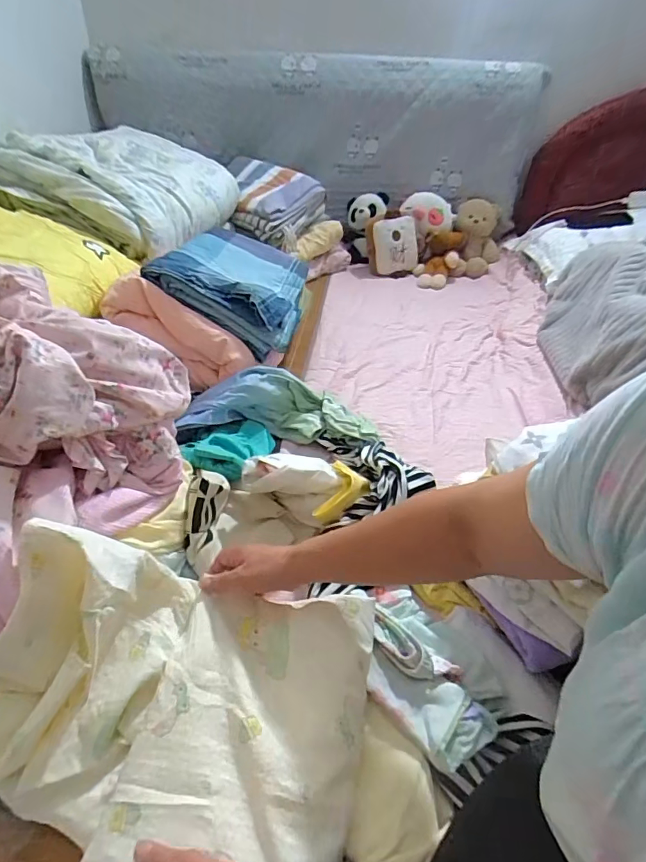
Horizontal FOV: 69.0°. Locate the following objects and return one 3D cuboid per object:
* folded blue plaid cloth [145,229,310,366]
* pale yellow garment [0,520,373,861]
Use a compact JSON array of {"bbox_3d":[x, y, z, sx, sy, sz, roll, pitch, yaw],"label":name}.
[{"bbox_3d":[-0.174,-0.340,0.988,0.292,0.086,0.387,24,40,-18],"label":"folded blue plaid cloth"},{"bbox_3d":[-0.154,0.217,0.436,0.390,0.165,0.264,10,39,9],"label":"pale yellow garment"}]

